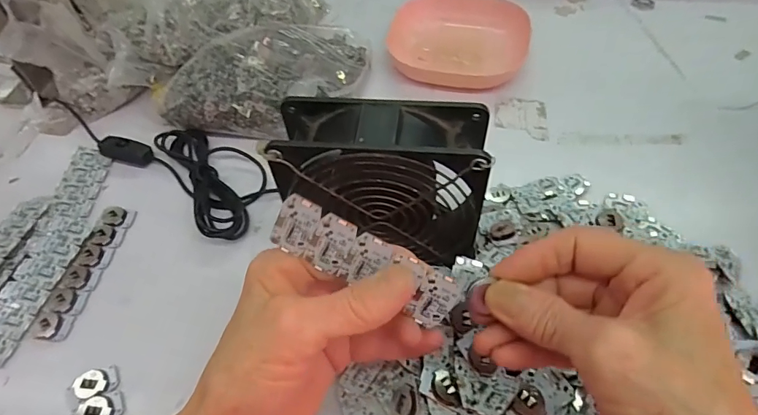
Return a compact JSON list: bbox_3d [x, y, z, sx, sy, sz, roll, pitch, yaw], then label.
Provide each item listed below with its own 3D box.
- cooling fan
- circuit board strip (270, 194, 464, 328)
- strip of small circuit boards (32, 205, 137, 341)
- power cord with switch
[{"bbox_3d":[0.003,-0.007,0.275,0.117,0.120,0.045,4,54,7],"label":"cooling fan"},{"bbox_3d":[-0.006,0.026,0.201,0.089,0.029,0.004,28,26,-3],"label":"circuit board strip"},{"bbox_3d":[-0.214,0.044,0.321,0.026,0.006,0.105,4,54,7],"label":"strip of small circuit boards"},{"bbox_3d":[-0.178,-0.048,0.376,0.223,0.019,0.071,31,61,24],"label":"power cord with switch"}]

